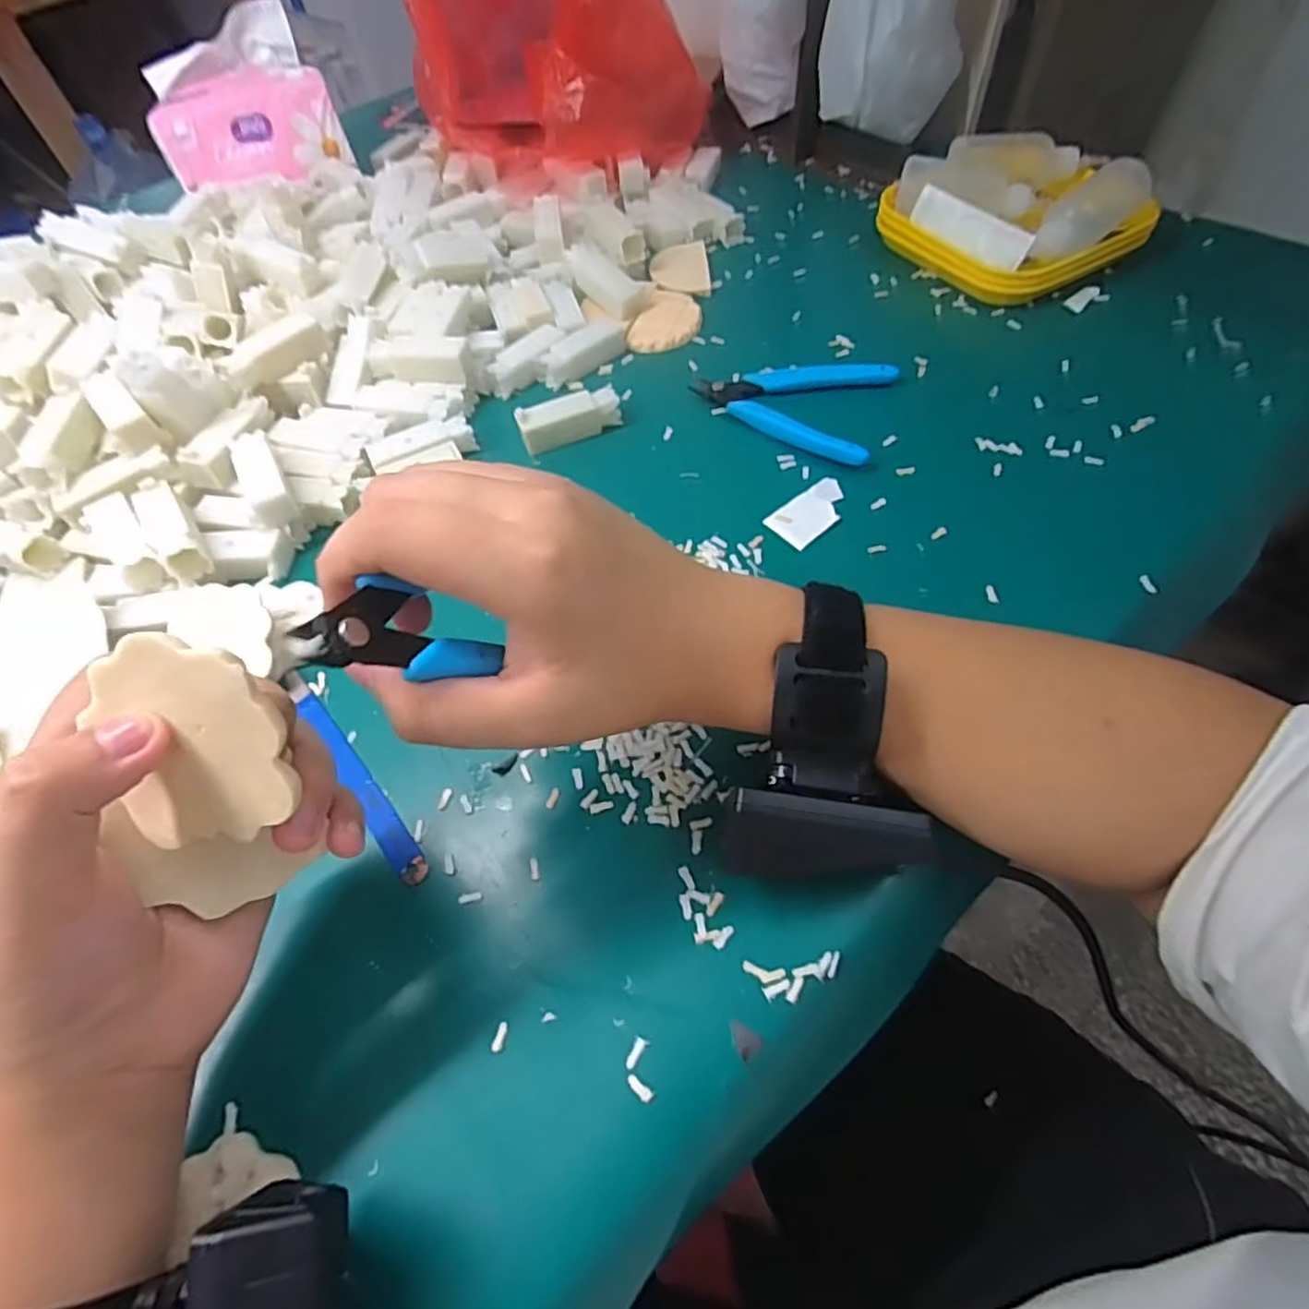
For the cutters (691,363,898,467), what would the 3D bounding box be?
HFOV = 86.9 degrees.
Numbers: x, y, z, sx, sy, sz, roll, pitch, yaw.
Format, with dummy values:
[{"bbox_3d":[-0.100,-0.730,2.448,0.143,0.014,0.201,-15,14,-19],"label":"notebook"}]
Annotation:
[{"bbox_3d":[0.089,-0.159,0.421,0.117,0.011,0.083,28,63,21],"label":"cutters"}]

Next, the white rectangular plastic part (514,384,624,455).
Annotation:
[{"bbox_3d":[-0.051,-0.143,0.417,0.062,0.022,0.018,-23,58,-11],"label":"white rectangular plastic part"}]

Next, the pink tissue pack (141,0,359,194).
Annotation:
[{"bbox_3d":[-0.350,-0.469,0.586,0.143,0.084,0.098,-20,57,-9],"label":"pink tissue pack"}]

